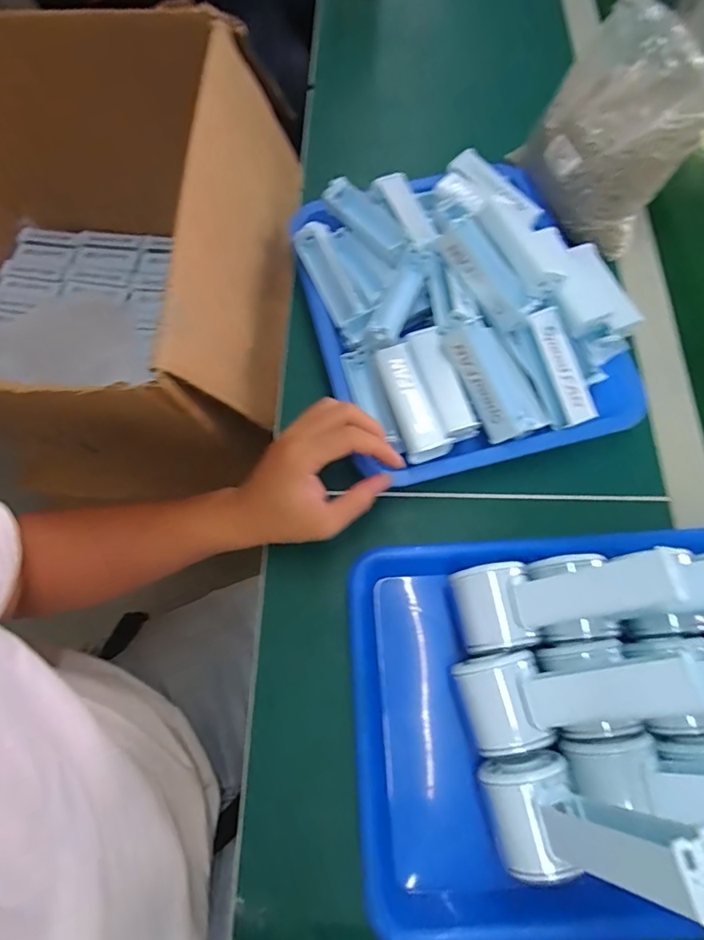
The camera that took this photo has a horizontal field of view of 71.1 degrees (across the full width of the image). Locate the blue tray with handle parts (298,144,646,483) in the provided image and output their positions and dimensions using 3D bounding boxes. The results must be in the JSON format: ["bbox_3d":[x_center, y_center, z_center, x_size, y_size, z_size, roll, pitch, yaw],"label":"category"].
[{"bbox_3d":[0.108,-0.161,0.459,0.285,0.086,0.318,-13,69,-5],"label":"blue tray with handle parts"}]

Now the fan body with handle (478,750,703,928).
[{"bbox_3d":[0.130,0.197,0.270,0.086,0.133,0.060,-15,69,-5],"label":"fan body with handle"}]

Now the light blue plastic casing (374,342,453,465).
[{"bbox_3d":[0.050,-0.058,0.421,0.034,0.023,0.100,-18,70,-6],"label":"light blue plastic casing"}]

